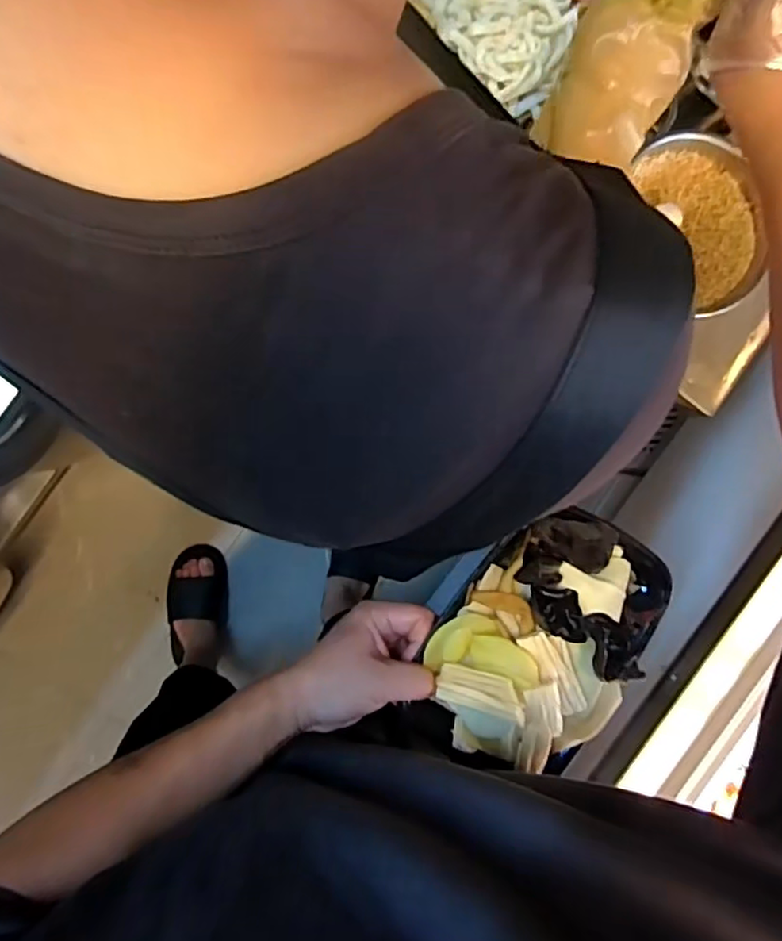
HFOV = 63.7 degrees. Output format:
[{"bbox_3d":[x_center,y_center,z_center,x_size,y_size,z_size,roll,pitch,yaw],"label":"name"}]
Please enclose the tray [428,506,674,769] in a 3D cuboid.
[{"bbox_3d":[0.116,0.126,0.464,0.137,0.044,0.189,33,89,-10],"label":"tray"}]

